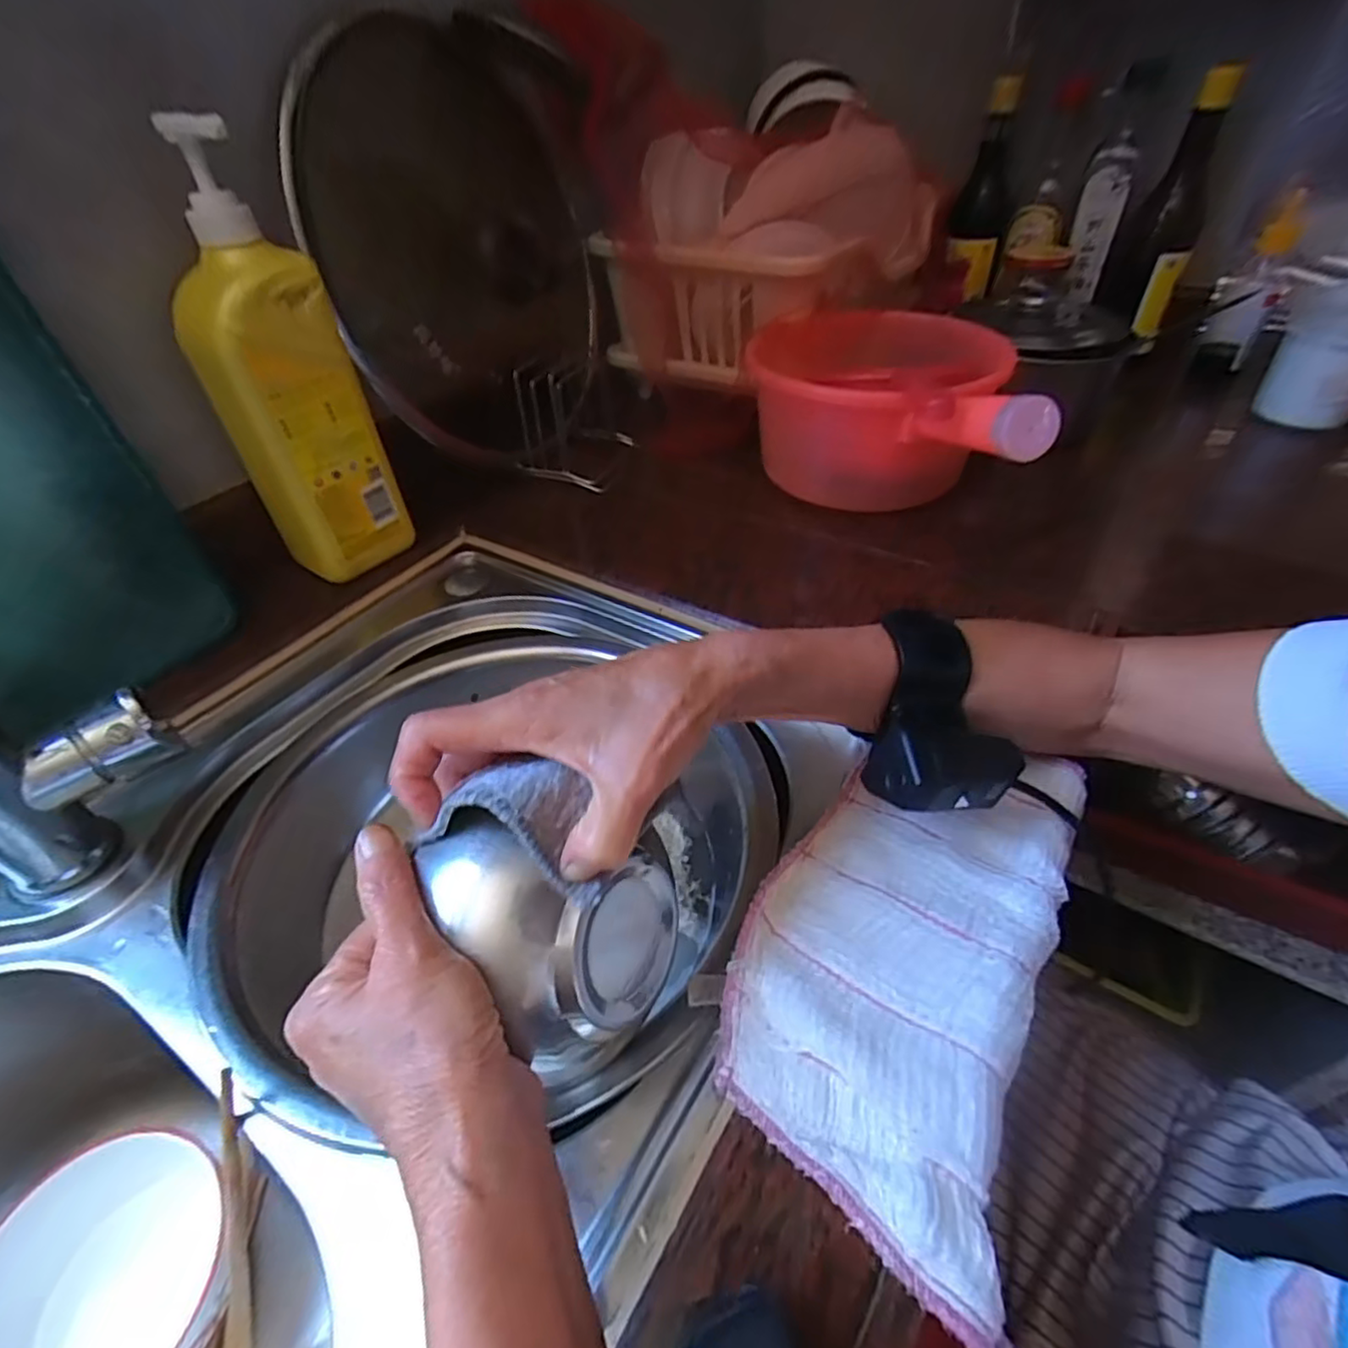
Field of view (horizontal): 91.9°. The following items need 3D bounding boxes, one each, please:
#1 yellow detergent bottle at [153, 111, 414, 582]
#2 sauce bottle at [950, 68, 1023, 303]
[{"bbox_3d":[-0.269,-0.200,0.451,0.091,0.267,0.051,-34,49,-27],"label":"yellow detergent bottle"},{"bbox_3d":[0.344,-0.529,0.728,0.051,0.196,0.051,19,48,23],"label":"sauce bottle"}]

